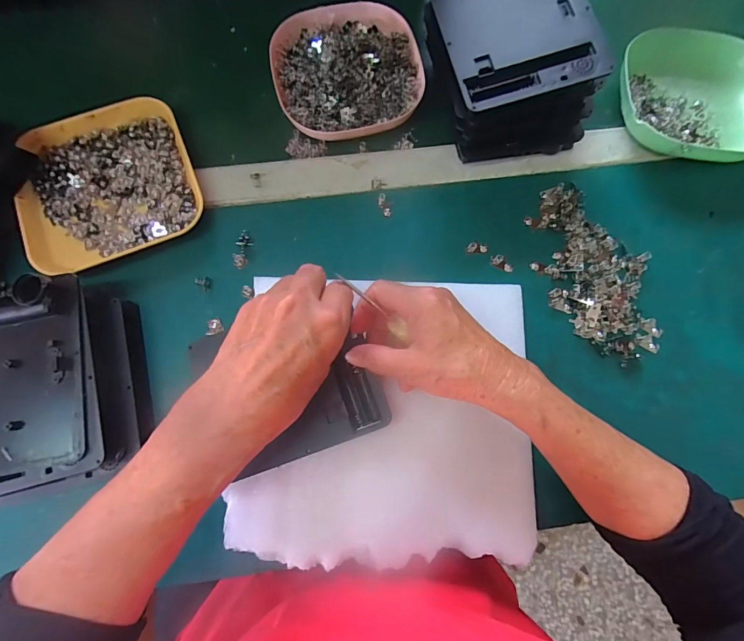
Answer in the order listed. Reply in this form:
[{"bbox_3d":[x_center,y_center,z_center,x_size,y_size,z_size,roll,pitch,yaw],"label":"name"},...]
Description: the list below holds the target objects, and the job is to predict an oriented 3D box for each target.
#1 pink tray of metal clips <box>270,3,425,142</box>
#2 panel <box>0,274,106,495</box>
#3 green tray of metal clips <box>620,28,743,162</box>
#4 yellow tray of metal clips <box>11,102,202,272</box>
[{"bbox_3d":[-0.024,-0.242,0.372,0.133,0.029,0.135,-16,79,-5],"label":"pink tray of metal clips"},{"bbox_3d":[-0.254,0.047,0.273,0.113,0.022,0.135,-13,79,-5],"label":"panel"},{"bbox_3d":[0.305,-0.210,0.372,0.133,0.033,0.139,9,78,0],"label":"green tray of metal clips"},{"bbox_3d":[-0.230,-0.119,0.347,0.144,0.018,0.144,-22,80,-6],"label":"yellow tray of metal clips"}]

